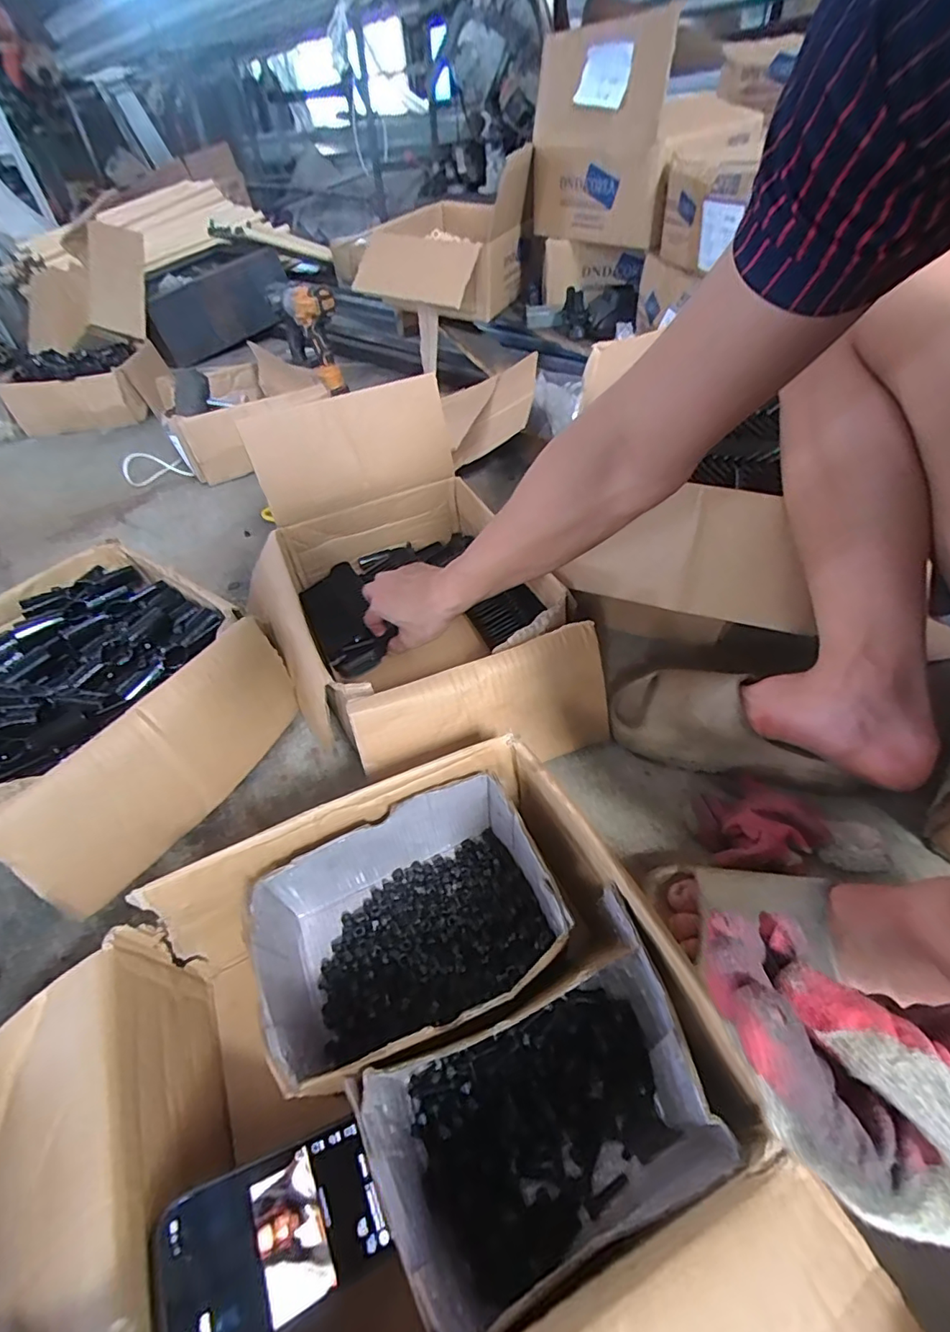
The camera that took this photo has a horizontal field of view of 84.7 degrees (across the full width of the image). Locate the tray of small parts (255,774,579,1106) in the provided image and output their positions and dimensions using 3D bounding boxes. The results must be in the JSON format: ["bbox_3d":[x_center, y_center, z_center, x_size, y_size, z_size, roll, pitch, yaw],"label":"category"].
[{"bbox_3d":[-0.055,0.202,0.402,0.224,0.097,0.157,-18,46,-11],"label":"tray of small parts"}]

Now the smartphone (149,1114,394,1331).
[{"bbox_3d":[-0.108,0.311,0.287,0.122,0.005,0.071,18,25,-44],"label":"smartphone"}]

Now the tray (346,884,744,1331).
[{"bbox_3d":[0.041,0.272,0.328,0.195,0.114,0.133,-22,47,-15],"label":"tray"}]

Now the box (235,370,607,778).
[{"bbox_3d":[-0.088,-0.115,0.598,0.320,0.229,0.428,-17,46,-10],"label":"box"}]

